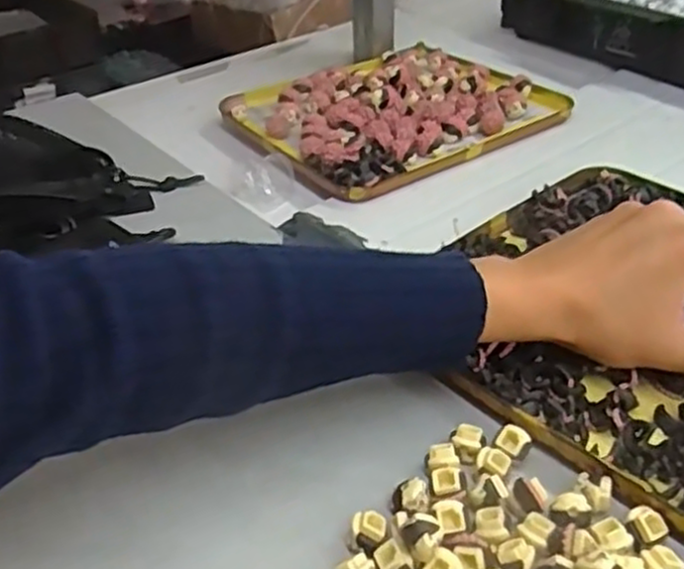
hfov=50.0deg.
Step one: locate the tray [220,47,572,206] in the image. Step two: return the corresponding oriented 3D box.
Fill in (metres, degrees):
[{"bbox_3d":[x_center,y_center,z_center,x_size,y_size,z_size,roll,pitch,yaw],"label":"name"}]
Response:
[{"bbox_3d":[0.048,-0.152,0.621,0.247,0.029,0.195,-23,42,-27],"label":"tray"}]

